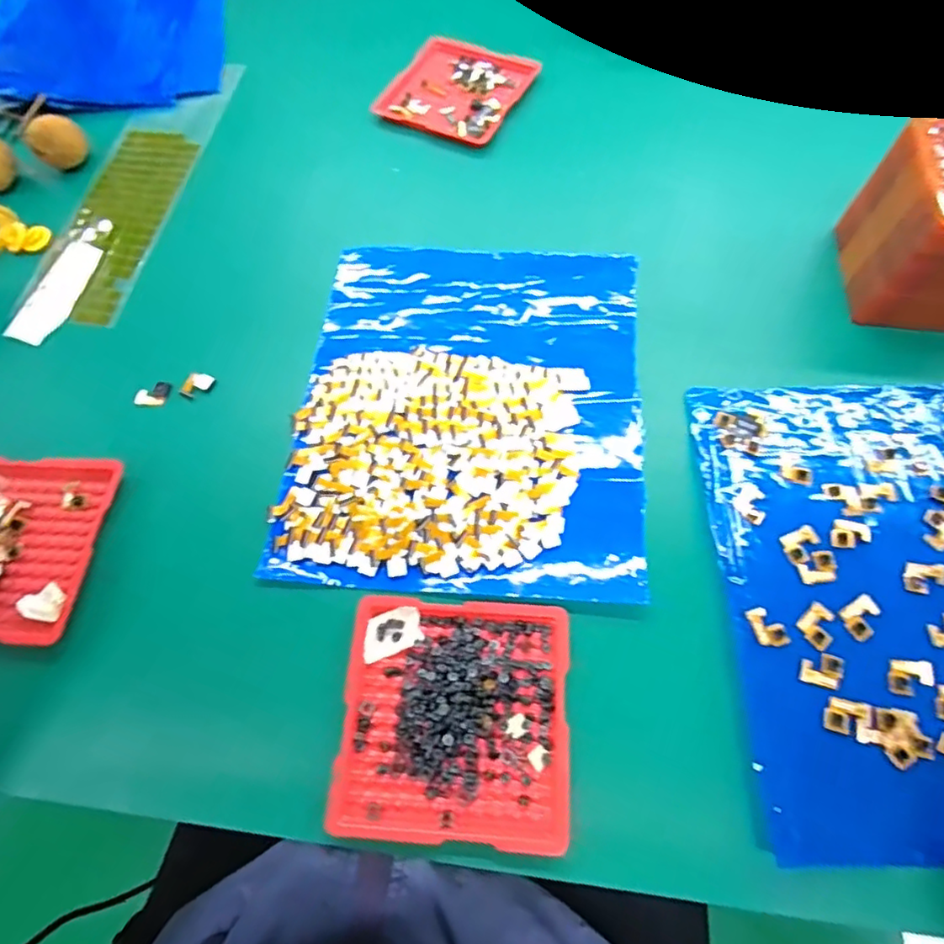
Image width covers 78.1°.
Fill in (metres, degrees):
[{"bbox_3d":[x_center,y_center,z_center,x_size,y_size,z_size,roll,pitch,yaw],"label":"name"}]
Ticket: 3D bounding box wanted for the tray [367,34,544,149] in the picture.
[{"bbox_3d":[-0.011,-0.301,0.459,0.103,0.016,0.102,28,69,16],"label":"tray"}]

